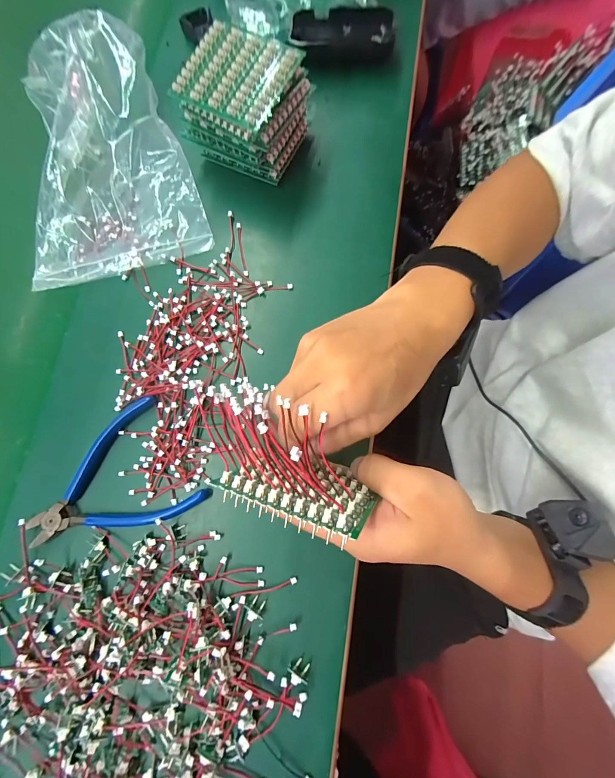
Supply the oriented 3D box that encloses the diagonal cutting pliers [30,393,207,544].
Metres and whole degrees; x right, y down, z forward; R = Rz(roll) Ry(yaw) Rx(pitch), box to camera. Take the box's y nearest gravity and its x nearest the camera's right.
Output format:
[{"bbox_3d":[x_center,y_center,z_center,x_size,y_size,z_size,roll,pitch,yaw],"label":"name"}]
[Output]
[{"bbox_3d":[-0.167,0.082,0.275,0.134,0.009,0.103,-31,80,-6],"label":"diagonal cutting pliers"}]

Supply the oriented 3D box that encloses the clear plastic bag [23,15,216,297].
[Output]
[{"bbox_3d":[-0.207,-0.224,0.308,0.172,0.062,0.221,-17,79,-3],"label":"clear plastic bag"}]

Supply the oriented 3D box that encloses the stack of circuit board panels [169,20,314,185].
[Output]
[{"bbox_3d":[-0.056,-0.256,0.307,0.087,0.078,0.085,32,81,7],"label":"stack of circuit board panels"}]

